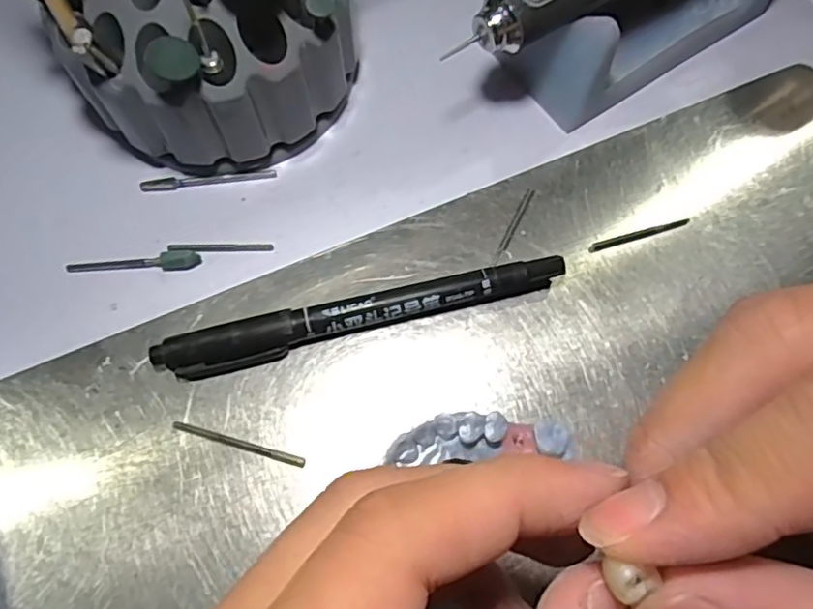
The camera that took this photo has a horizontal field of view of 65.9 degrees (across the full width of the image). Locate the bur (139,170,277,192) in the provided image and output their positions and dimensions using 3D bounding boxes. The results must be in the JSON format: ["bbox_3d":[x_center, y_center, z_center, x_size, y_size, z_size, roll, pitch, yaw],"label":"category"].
[{"bbox_3d":[-0.074,-0.047,0.233,0.049,0.004,0.004,-8,69,-3],"label":"bur"}]

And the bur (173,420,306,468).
[{"bbox_3d":[-0.053,0.044,0.198,0.043,0.004,0.004,15,70,6],"label":"bur"}]

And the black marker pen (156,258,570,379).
[{"bbox_3d":[-0.014,0.004,0.209,0.135,0.013,0.012,-14,70,-5],"label":"black marker pen"}]

